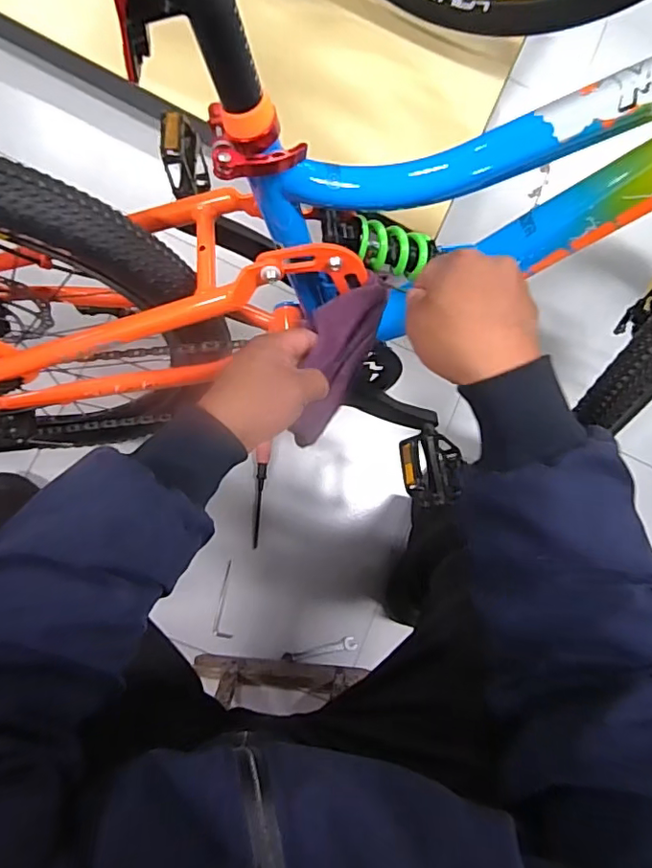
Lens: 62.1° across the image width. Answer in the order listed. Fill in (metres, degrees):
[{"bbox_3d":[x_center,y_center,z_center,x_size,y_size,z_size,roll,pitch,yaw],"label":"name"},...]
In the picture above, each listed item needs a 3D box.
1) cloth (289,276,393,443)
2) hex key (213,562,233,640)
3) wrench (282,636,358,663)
[{"bbox_3d":[0.009,-0.072,0.488,0.056,0.033,0.171,22,80,-5],"label":"cloth"},{"bbox_3d":[-0.161,0.267,0.873,0.029,0.007,0.119,6,84,-7],"label":"hex key"},{"bbox_3d":[-0.010,0.359,0.900,0.126,0.015,0.022,-5,85,-8],"label":"wrench"}]

